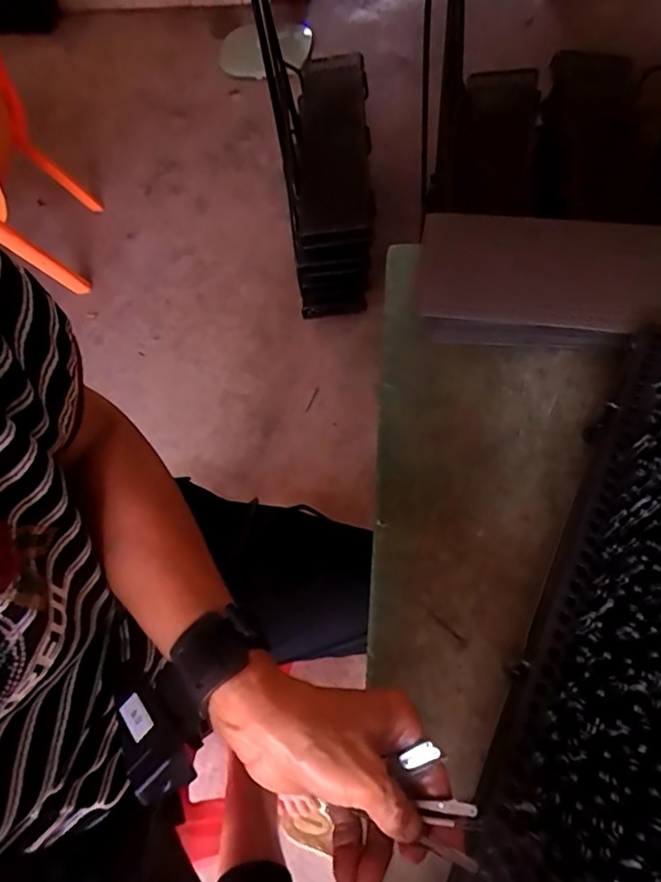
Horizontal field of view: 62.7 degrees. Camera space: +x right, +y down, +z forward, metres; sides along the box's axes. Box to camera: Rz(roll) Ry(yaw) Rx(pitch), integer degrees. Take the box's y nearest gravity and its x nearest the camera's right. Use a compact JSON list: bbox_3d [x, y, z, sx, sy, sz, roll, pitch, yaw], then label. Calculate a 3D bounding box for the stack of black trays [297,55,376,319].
[{"bbox_3d":[0.017,-0.586,1.301,0.158,0.309,0.554,0,62,4],"label":"stack of black trays"}]

